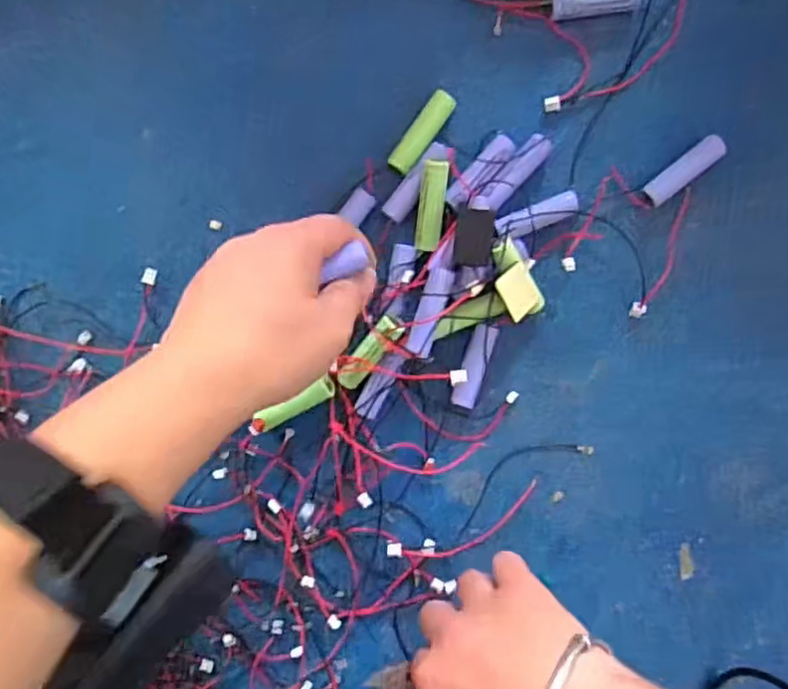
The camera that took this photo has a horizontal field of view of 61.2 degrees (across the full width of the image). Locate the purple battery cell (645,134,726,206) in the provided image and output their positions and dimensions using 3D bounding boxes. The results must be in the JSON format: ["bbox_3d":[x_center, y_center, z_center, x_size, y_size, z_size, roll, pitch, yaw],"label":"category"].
[{"bbox_3d":[0.167,-0.099,0.383,0.050,0.011,0.014,-40,96,3],"label":"purple battery cell"}]

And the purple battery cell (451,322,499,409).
[{"bbox_3d":[0.048,0.013,0.391,0.016,0.011,0.049,17,96,-3],"label":"purple battery cell"}]

